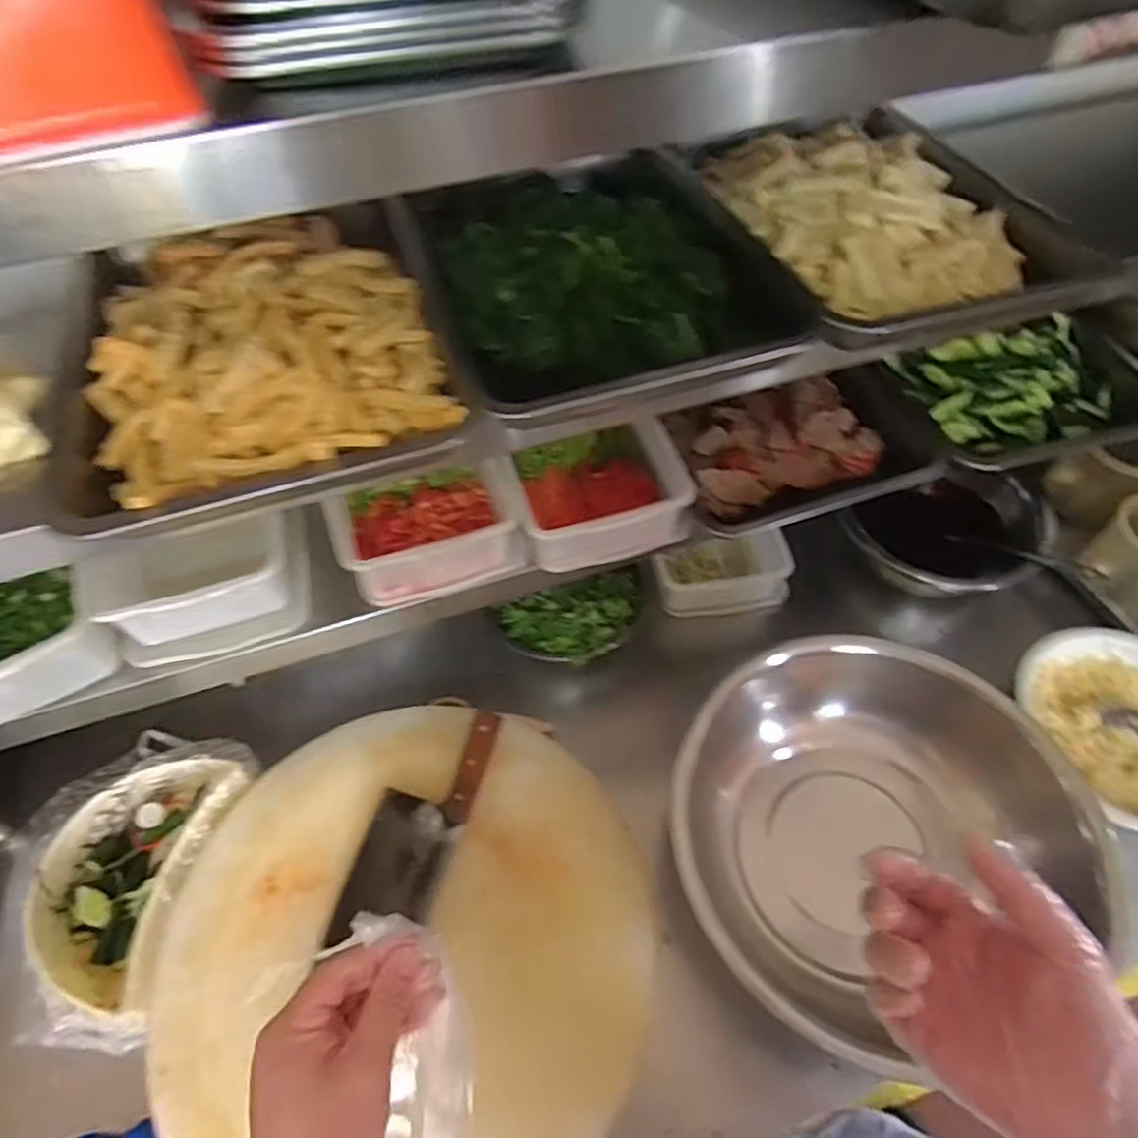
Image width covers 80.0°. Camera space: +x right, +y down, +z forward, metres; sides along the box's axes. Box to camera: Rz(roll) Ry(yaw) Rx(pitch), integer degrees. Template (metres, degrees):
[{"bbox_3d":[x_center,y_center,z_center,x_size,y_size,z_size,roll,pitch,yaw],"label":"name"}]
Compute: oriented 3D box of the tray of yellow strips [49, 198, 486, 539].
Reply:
[{"bbox_3d":[-0.251,-0.194,0.543,0.284,0.058,0.376,-18,55,-11],"label":"tray of yellow strips"}]

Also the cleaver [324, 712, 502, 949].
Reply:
[{"bbox_3d":[-0.155,0.260,0.708,0.093,0.020,0.250,14,55,12],"label":"cleaver"}]

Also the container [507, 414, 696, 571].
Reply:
[{"bbox_3d":[0.022,-0.094,0.728,0.171,0.071,0.168,-14,54,-8],"label":"container"}]

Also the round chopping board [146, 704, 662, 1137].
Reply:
[{"bbox_3d":[-0.150,0.361,0.660,0.451,0.051,0.452,-1,54,1],"label":"round chopping board"}]

